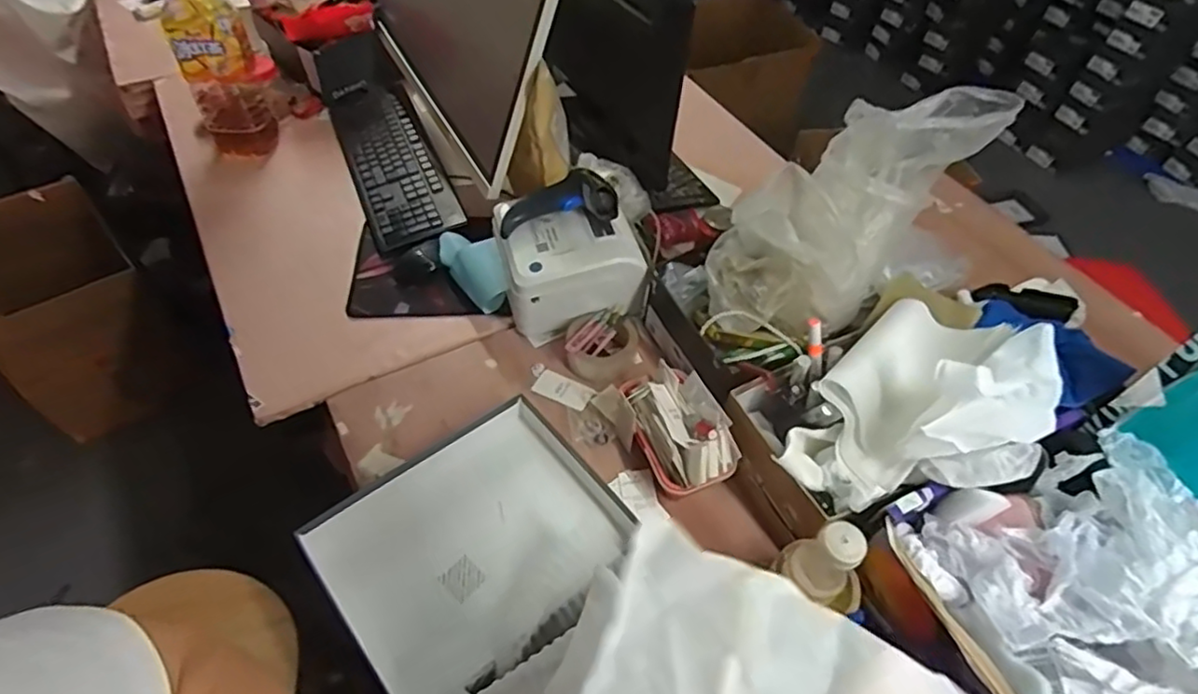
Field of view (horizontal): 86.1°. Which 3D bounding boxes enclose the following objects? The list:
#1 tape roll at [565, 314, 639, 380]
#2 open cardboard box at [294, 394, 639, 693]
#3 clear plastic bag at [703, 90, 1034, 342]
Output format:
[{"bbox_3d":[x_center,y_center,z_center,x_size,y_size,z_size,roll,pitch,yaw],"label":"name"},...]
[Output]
[{"bbox_3d":[0.004,0.003,0.918,0.101,0.052,0.090,-3,52,-5],"label":"tape roll"},{"bbox_3d":[-0.138,0.217,0.721,0.306,0.059,0.251,-33,61,-25],"label":"open cardboard box"},{"bbox_3d":[0.317,-0.170,0.808,0.408,0.202,0.181,-41,56,15],"label":"clear plastic bag"}]

